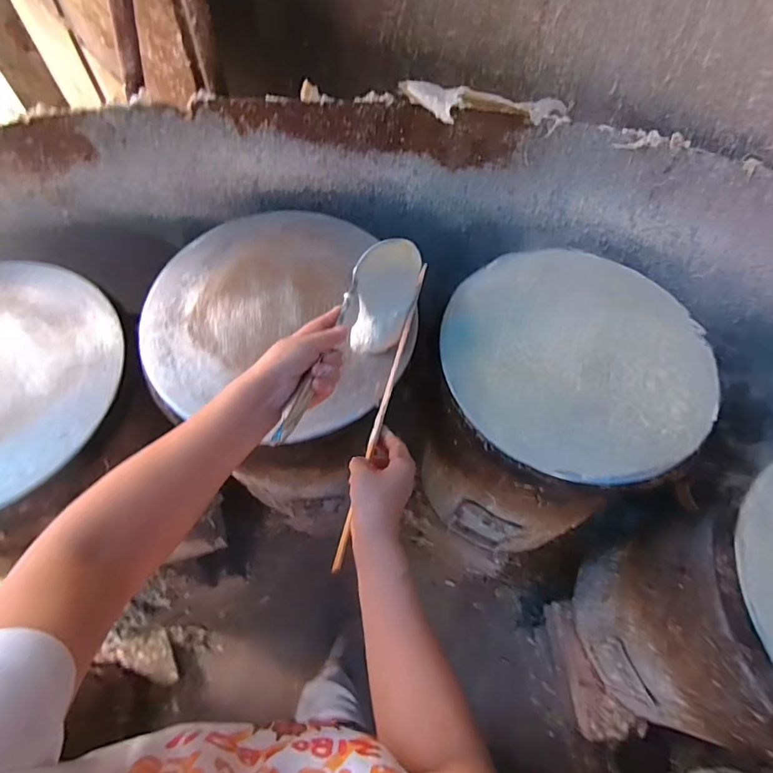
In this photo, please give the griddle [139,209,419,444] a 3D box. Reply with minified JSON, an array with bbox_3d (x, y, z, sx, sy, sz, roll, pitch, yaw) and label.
[{"bbox_3d":[-0.158,-0.105,0.661,0.342,0.022,0.368,-13,66,-8],"label":"griddle"}]

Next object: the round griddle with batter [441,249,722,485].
[{"bbox_3d":[0.264,-0.047,0.657,0.352,0.017,0.352,1,65,-2],"label":"round griddle with batter"}]

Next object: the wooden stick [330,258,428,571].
[{"bbox_3d":[0.000,0.011,0.578,0.010,0.022,0.416,14,61,4],"label":"wooden stick"}]

